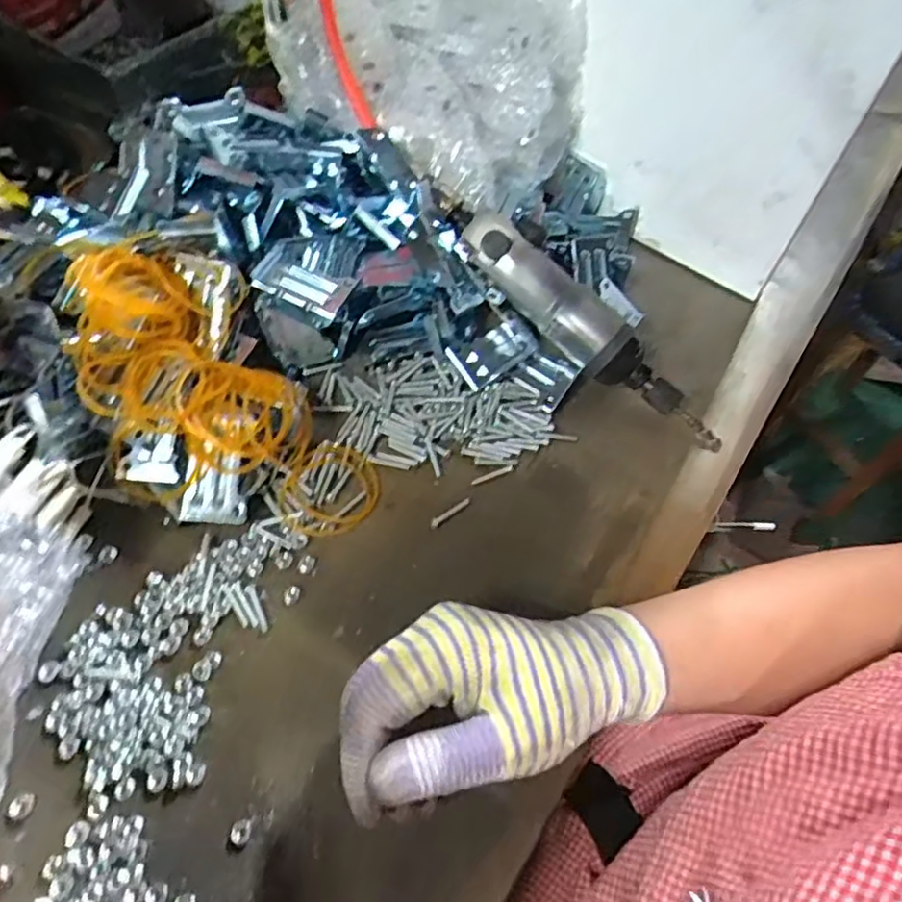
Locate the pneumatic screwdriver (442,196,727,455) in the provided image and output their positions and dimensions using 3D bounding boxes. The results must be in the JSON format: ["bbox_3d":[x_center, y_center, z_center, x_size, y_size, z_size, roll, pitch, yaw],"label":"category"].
[{"bbox_3d":[0.089,-0.081,0.430,0.228,0.036,0.034,41,61,-4],"label":"pneumatic screwdriver"}]

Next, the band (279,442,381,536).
[{"bbox_3d":[-0.074,0.024,0.403,0.056,0.008,0.063,29,60,14],"label":"band"}]

